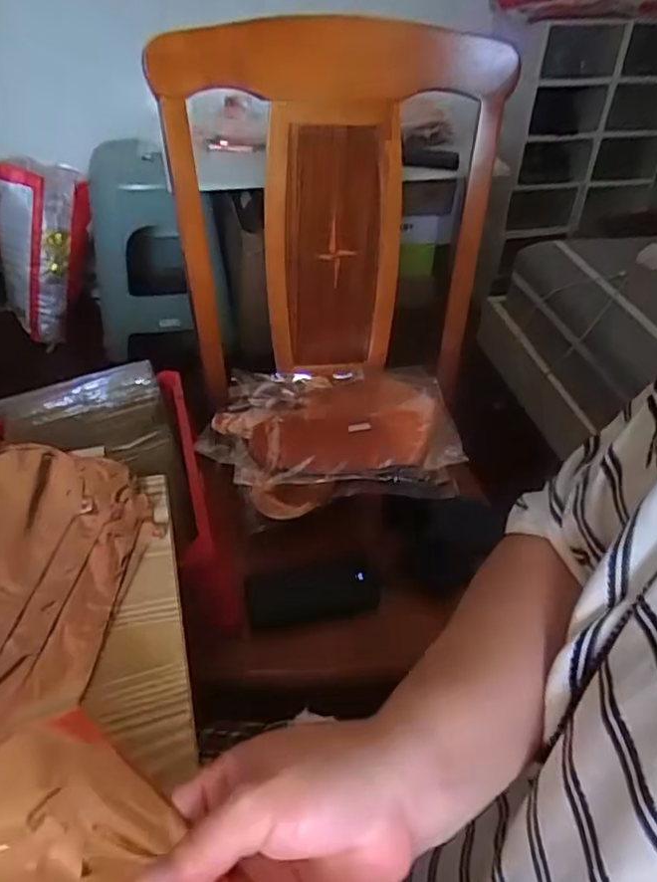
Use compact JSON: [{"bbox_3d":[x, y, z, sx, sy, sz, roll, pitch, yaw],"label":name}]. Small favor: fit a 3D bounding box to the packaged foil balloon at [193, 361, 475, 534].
[{"bbox_3d":[0.004,-0.011,0.893,0.343,0.066,0.270,-5,43,-7],"label":"packaged foil balloon"}]

